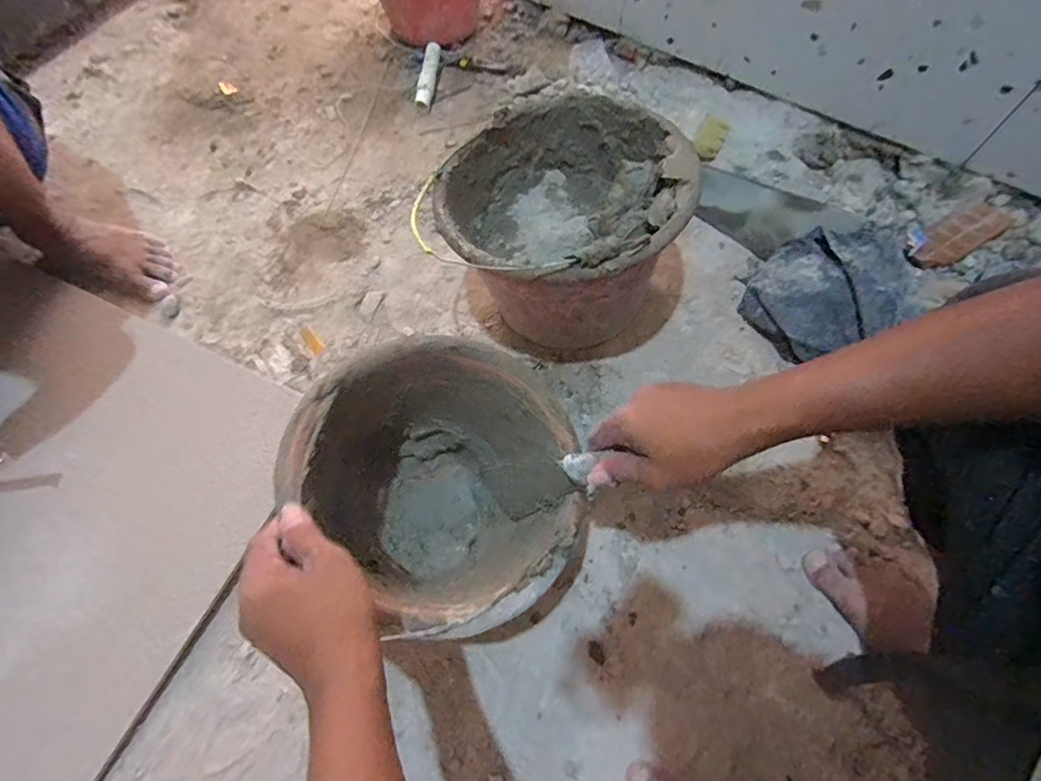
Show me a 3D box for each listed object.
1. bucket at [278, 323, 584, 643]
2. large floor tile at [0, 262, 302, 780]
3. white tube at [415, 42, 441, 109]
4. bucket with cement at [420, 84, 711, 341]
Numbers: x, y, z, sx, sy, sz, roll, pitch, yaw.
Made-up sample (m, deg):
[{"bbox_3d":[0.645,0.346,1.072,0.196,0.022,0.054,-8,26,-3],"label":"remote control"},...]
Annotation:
[{"bbox_3d":[-0.094,0.099,0.488,0.247,0.176,0.247,9,60,-21],"label":"bucket"},{"bbox_3d":[-0.605,0.166,0.583,0.556,0.017,0.600,21,68,10],"label":"large floor tile"},{"bbox_3d":[-0.166,-0.567,0.918,0.033,0.035,0.140,3,65,2],"label":"white tube"},{"bbox_3d":[0.048,-0.194,0.613,0.270,0.188,0.259,0,65,1],"label":"bucket with cement"}]

